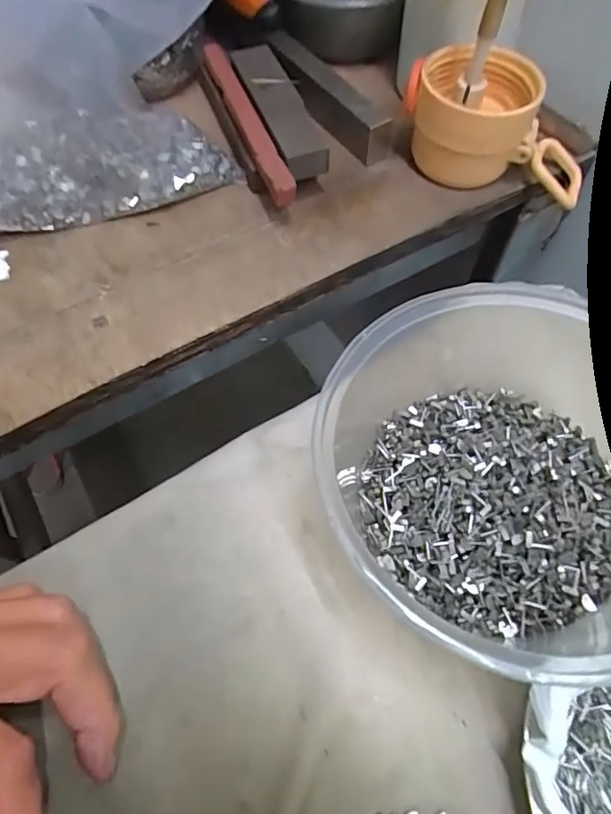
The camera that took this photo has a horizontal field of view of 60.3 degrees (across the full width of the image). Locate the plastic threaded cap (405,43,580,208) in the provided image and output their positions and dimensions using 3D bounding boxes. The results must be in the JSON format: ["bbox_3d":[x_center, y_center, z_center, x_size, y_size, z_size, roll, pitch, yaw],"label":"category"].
[{"bbox_3d":[0.108,-0.160,0.292,0.105,0.052,0.055,6,60,4],"label":"plastic threaded cap"}]

